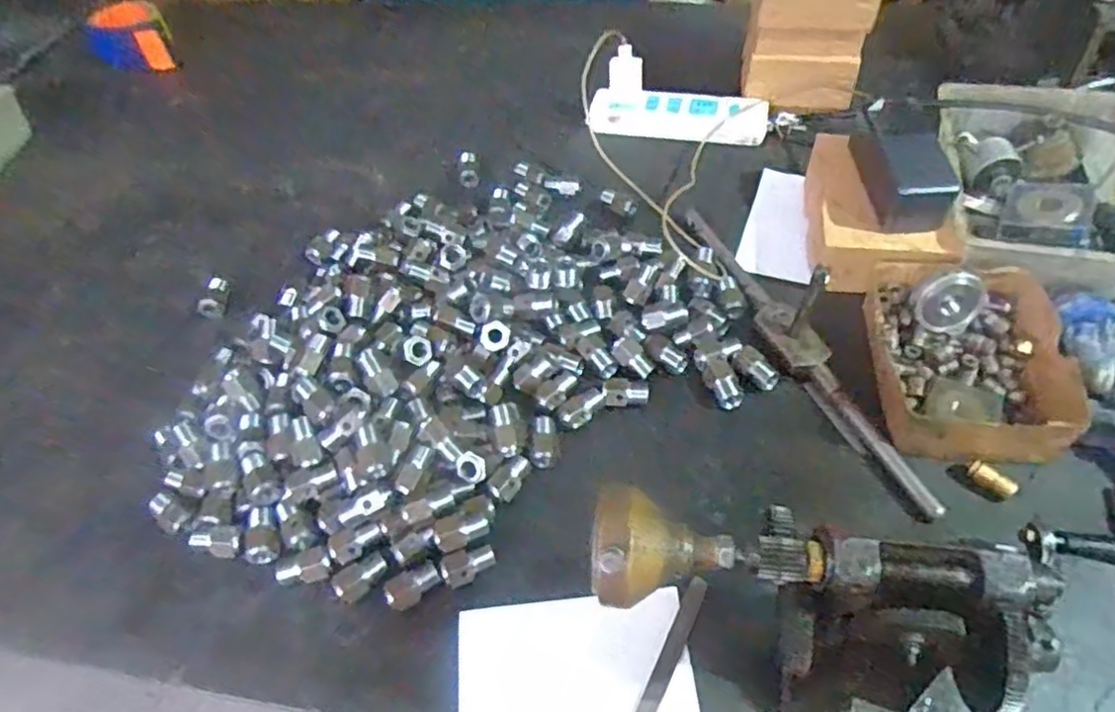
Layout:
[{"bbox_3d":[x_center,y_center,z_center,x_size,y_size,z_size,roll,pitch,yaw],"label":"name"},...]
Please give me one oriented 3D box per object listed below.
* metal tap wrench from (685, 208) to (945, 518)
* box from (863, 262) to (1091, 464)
[{"bbox_3d":[0.207,-0.036,0.583,0.042,0.072,0.372,-21,54,-10],"label":"metal tap wrench"},{"bbox_3d":[0.338,-0.004,0.551,0.141,0.064,0.178,2,53,7],"label":"box"}]

